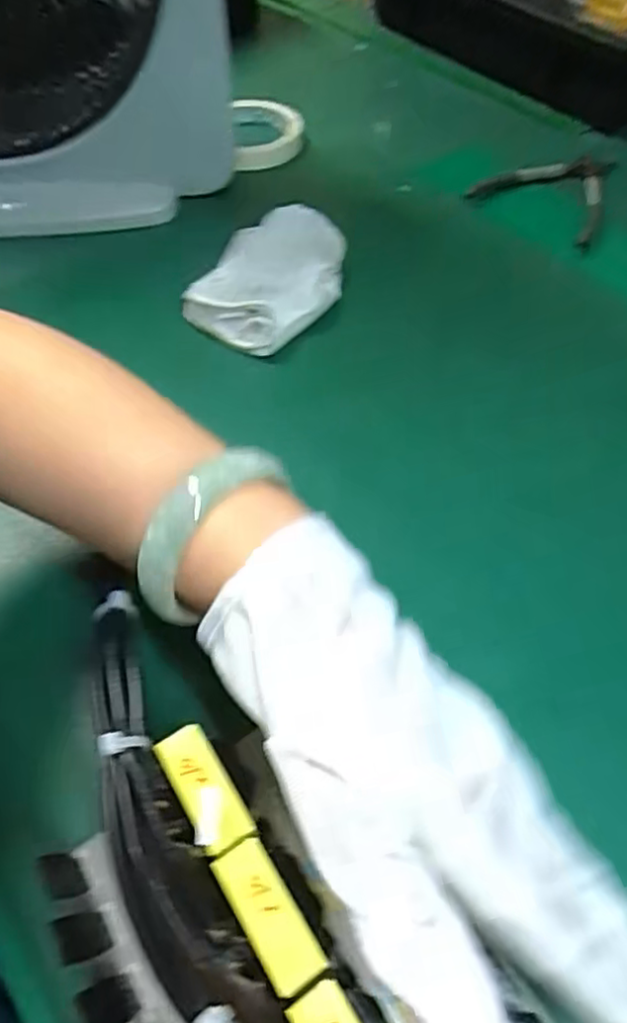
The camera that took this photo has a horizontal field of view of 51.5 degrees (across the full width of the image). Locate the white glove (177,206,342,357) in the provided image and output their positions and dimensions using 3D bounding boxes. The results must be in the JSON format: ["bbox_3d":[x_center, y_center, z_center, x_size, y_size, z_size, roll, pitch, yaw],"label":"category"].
[{"bbox_3d":[-0.031,-0.167,0.467,0.093,0.037,0.122,15,57,11],"label":"white glove"}]

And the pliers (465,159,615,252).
[{"bbox_3d":[0.193,-0.275,0.551,0.106,0.007,0.143,20,58,13],"label":"pliers"}]

